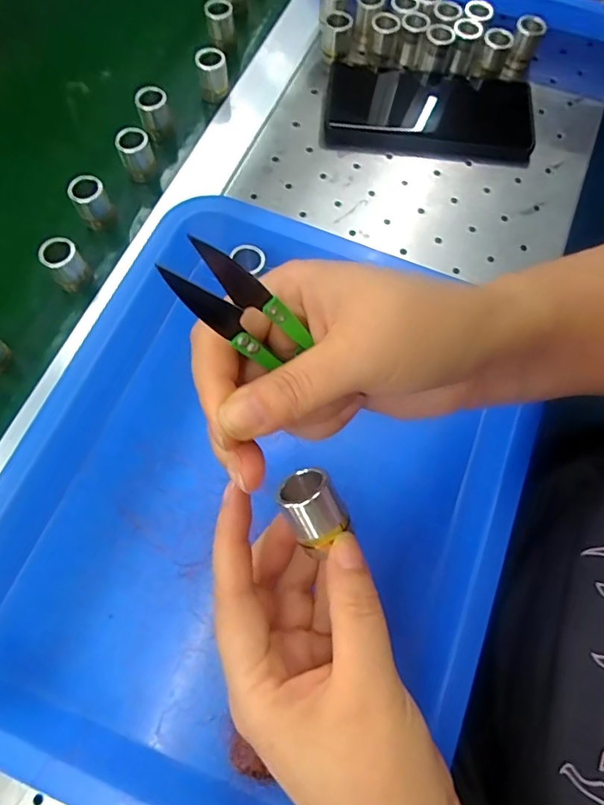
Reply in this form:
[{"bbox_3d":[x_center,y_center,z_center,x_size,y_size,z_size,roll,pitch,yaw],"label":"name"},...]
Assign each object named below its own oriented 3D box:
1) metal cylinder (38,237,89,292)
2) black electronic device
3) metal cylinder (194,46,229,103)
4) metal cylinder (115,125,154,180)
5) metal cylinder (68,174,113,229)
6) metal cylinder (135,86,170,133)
[{"bbox_3d":[-0.157,-0.091,0.342,0.022,0.035,0.019,-27,71,-11],"label":"metal cylinder"},{"bbox_3d":[0.102,-0.235,0.409,0.162,0.017,0.089,9,69,3],"label":"black electronic device"},{"bbox_3d":[-0.072,-0.263,0.413,0.022,0.036,0.018,-17,70,-7],"label":"metal cylinder"},{"bbox_3d":[-0.122,-0.183,0.381,0.022,0.036,0.017,-23,71,-9],"label":"metal cylinder"},{"bbox_3d":[-0.149,-0.141,0.365,0.022,0.033,0.019,-29,72,-11],"label":"metal cylinder"},{"bbox_3d":[-0.113,-0.222,0.399,0.022,0.036,0.020,0,69,-1],"label":"metal cylinder"}]

